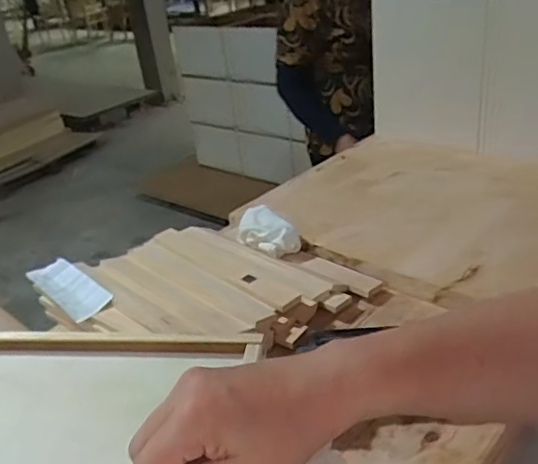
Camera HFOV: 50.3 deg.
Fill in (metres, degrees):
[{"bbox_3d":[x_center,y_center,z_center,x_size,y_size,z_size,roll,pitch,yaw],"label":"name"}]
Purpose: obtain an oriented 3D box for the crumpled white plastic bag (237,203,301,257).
[{"bbox_3d":[-0.003,-0.004,1.058,0.078,0.042,0.139,-24,33,-27],"label":"crumpled white plastic bag"}]

